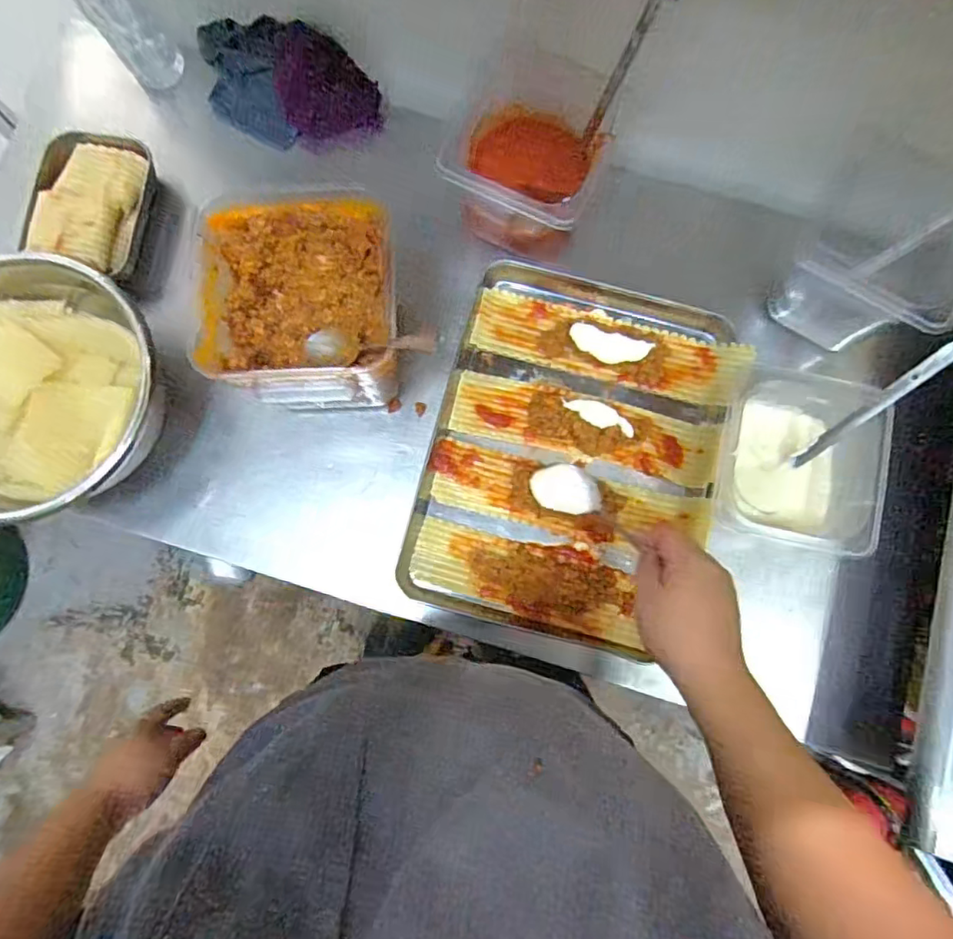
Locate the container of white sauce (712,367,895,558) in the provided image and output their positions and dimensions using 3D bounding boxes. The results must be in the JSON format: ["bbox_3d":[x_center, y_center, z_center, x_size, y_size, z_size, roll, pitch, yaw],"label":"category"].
[{"bbox_3d":[0.326,-0.004,0.625,0.157,0.105,0.157,11,80,1],"label":"container of white sauce"}]

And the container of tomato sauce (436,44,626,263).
[{"bbox_3d":[0.055,-0.331,0.641,0.145,0.093,0.157,23,80,3],"label":"container of tomato sauce"}]

